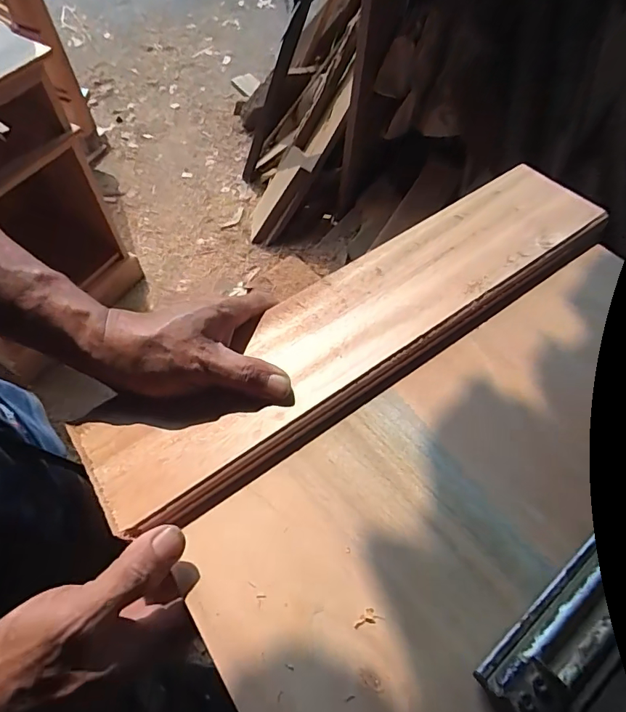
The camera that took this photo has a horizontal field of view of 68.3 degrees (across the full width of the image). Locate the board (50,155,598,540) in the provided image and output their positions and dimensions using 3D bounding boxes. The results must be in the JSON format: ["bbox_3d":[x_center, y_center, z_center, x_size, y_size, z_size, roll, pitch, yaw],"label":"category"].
[{"bbox_3d":[0.041,-0.028,0.337,0.413,0.017,0.096,-34,62,-18],"label":"board"}]

